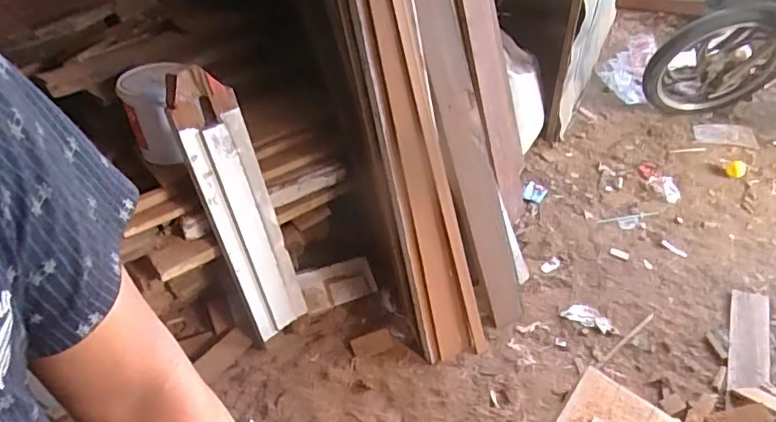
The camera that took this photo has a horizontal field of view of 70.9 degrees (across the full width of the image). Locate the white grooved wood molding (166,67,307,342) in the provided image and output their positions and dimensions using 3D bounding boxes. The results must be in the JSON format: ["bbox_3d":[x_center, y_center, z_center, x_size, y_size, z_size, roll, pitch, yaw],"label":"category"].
[{"bbox_3d":[-0.353,0.014,1.338,0.153,0.746,0.048,-27,35,-24],"label":"white grooved wood molding"}]

